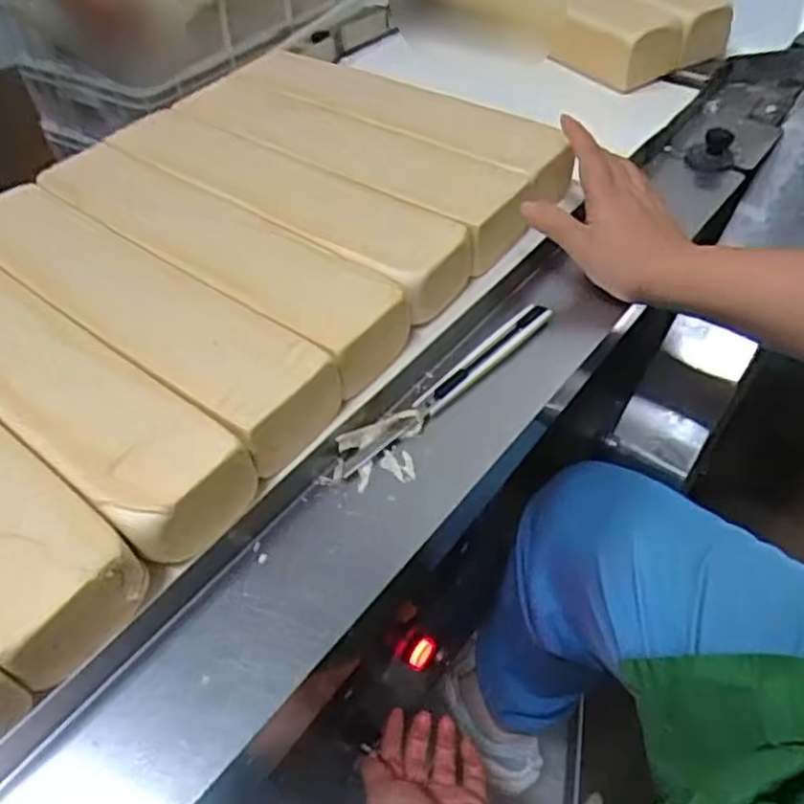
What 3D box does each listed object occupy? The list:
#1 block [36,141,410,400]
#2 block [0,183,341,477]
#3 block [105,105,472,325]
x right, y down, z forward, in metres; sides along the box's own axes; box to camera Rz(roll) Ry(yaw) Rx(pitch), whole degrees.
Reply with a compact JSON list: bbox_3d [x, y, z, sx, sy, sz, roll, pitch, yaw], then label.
[{"bbox_3d":[-0.146,-0.116,0.544,0.349,0.057,0.075,32,59,26],"label":"block"},{"bbox_3d":[-0.193,-0.069,0.500,0.355,0.051,0.078,31,59,25],"label":"block"},{"bbox_3d":[-0.096,-0.161,0.573,0.356,0.049,0.083,32,59,26],"label":"block"}]

